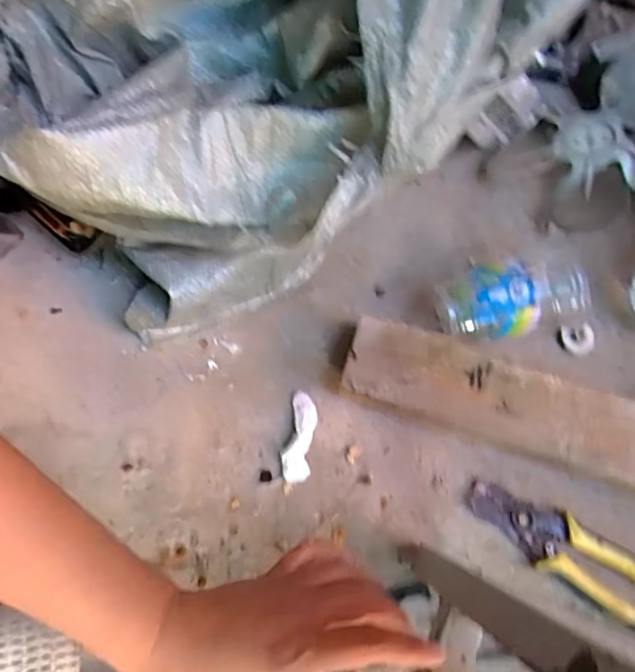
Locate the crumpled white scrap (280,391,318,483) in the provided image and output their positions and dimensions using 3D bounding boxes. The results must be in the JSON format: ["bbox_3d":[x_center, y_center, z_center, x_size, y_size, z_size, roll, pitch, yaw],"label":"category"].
[{"bbox_3d":[-0.016,0.090,0.518,0.026,0.016,0.079,8,75,1],"label":"crumpled white scrap"}]

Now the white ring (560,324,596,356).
[{"bbox_3d":[0.242,0.004,0.538,0.031,0.004,0.030,-5,113,6],"label":"white ring"}]

